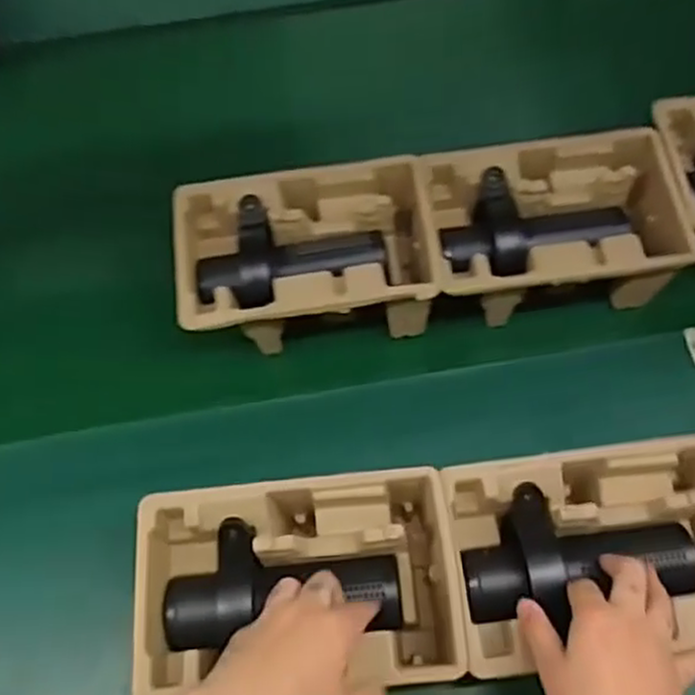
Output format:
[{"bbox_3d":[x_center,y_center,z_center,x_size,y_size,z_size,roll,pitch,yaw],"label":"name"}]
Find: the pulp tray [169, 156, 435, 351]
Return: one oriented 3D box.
[{"bbox_3d":[-0.038,-0.080,0.692,0.229,0.085,0.148,-6,66,-1],"label":"pulp tray"}]

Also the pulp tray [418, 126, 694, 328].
[{"bbox_3d":[0.184,-0.107,0.694,0.228,0.090,0.147,-7,66,-1],"label":"pulp tray"}]

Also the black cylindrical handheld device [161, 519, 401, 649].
[{"bbox_3d":[-0.047,0.168,0.540,0.173,0.059,0.082,-3,66,-6],"label":"black cylindrical handheld device"}]

